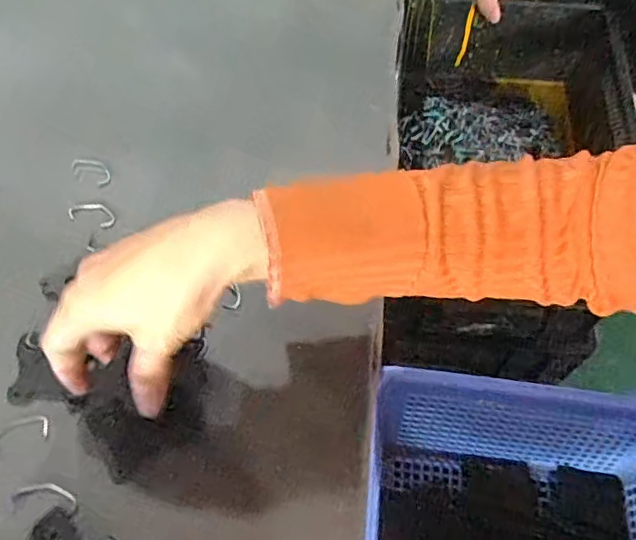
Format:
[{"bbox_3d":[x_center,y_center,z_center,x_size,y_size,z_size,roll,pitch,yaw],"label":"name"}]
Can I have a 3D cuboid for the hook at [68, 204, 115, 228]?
[{"bbox_3d":[-0.165,-0.042,0.423,0.036,0.004,0.018,15,58,9],"label":"hook"}]

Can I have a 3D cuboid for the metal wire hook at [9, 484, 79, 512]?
[{"bbox_3d":[-0.151,0.125,0.322,0.037,0.004,0.012,9,58,5],"label":"metal wire hook"}]

